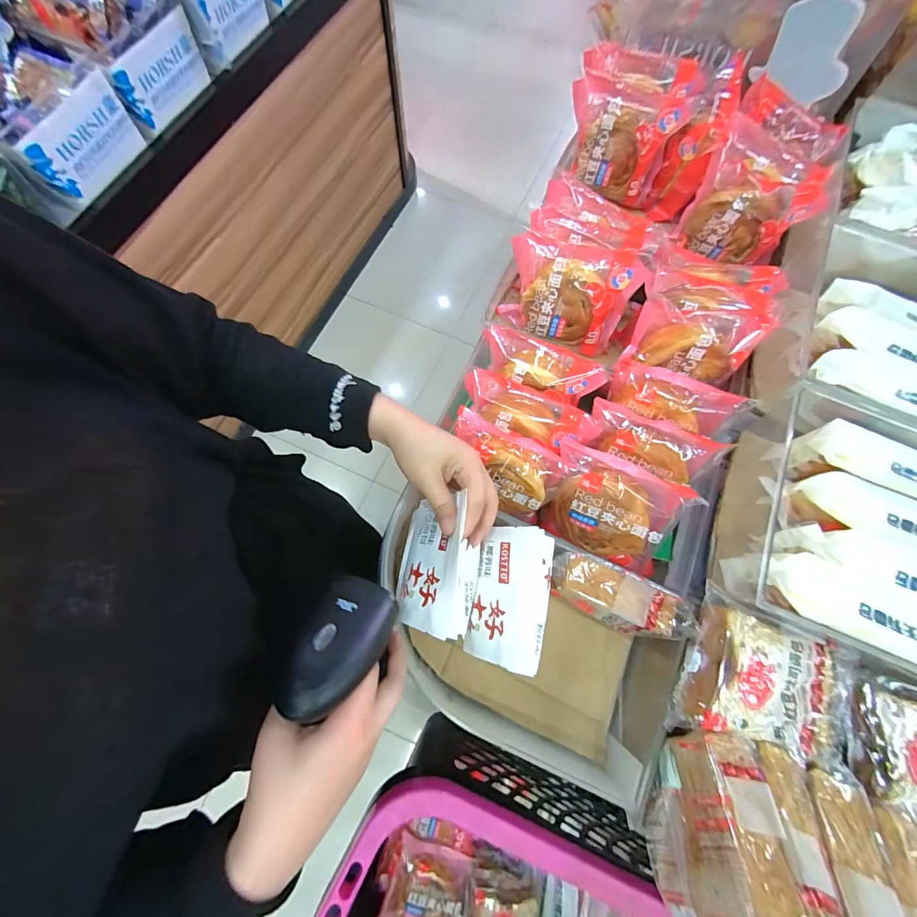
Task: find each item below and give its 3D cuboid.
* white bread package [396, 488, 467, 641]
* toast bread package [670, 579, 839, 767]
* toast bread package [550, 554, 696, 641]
[{"bbox_3d":[-0.026,0.091,0.335,0.023,0.077,0.105,33,62,-37],"label":"white bread package"},{"bbox_3d":[0.253,0.186,0.323,0.113,0.035,0.110,19,74,4],"label":"toast bread package"},{"bbox_3d":[0.147,0.136,0.390,0.125,0.094,0.049,24,74,6],"label":"toast bread package"}]

